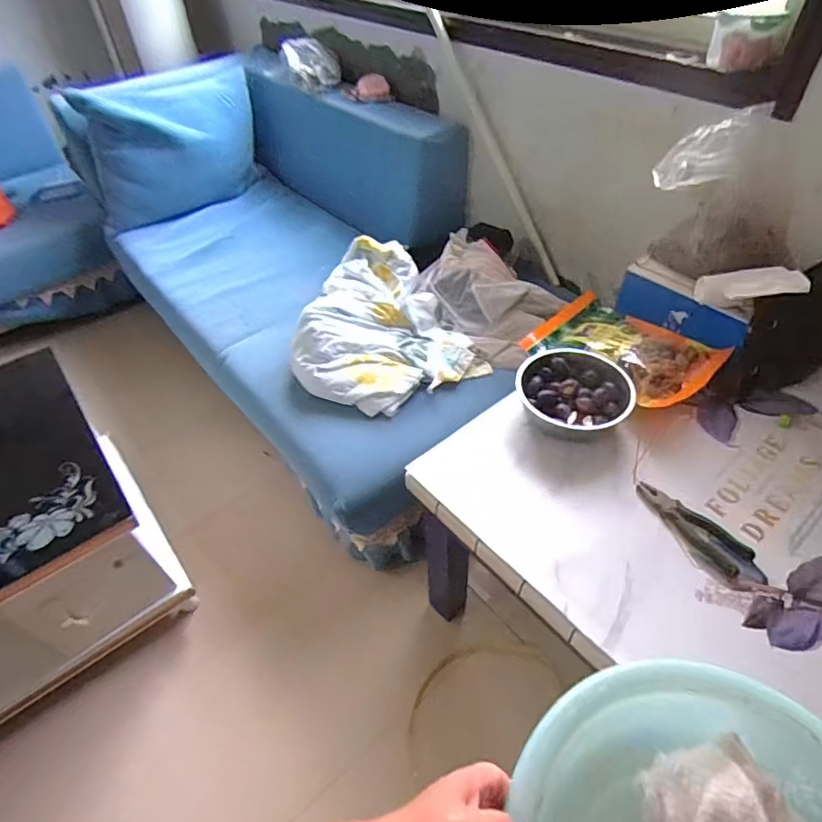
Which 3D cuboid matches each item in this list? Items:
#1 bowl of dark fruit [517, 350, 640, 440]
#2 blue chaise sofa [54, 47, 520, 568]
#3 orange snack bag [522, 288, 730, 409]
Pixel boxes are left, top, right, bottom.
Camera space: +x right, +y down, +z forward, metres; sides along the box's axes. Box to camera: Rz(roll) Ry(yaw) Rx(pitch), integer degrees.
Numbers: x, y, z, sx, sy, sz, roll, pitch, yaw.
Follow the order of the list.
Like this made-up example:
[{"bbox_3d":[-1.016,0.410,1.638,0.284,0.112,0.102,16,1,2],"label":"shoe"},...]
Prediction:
[{"bbox_3d":[0.325,-0.043,1.057,0.211,0.065,0.208,-3,49,3],"label":"bowl of dark fruit"},{"bbox_3d":[-0.314,-0.547,1.712,0.977,0.620,1.716,-34,54,-22],"label":"blue chaise sofa"},{"bbox_3d":[0.452,-0.140,1.157,0.240,0.065,0.371,-35,55,-23],"label":"orange snack bag"}]

